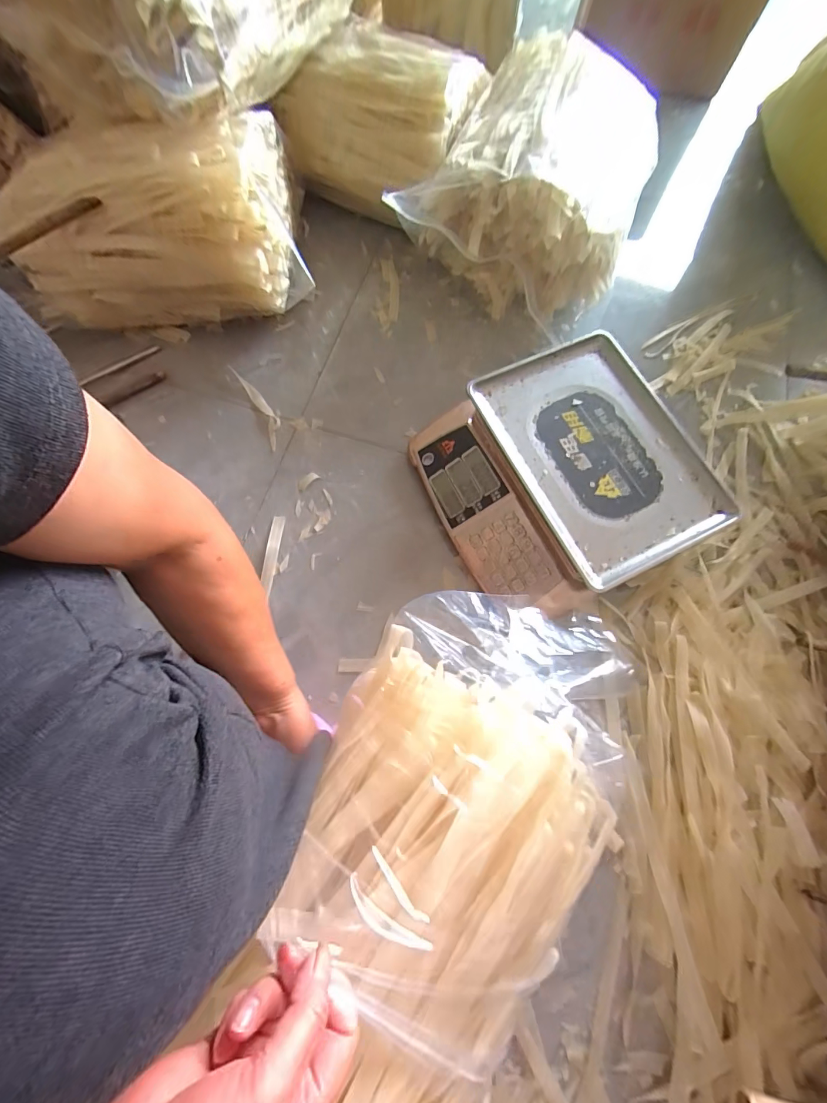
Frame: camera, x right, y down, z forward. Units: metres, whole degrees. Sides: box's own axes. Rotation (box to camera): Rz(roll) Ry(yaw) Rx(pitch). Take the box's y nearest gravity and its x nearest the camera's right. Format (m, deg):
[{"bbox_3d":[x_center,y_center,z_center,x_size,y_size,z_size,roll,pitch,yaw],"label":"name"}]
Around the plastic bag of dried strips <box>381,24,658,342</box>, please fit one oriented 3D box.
[{"bbox_3d":[0.200,-0.593,0.709,0.337,0.210,0.387,21,73,5],"label":"plastic bag of dried strips"}]

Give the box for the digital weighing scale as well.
[{"bbox_3d":[0.213,-0.107,0.623,0.340,0.112,0.327,-24,75,-9],"label":"digital weighing scale"}]

